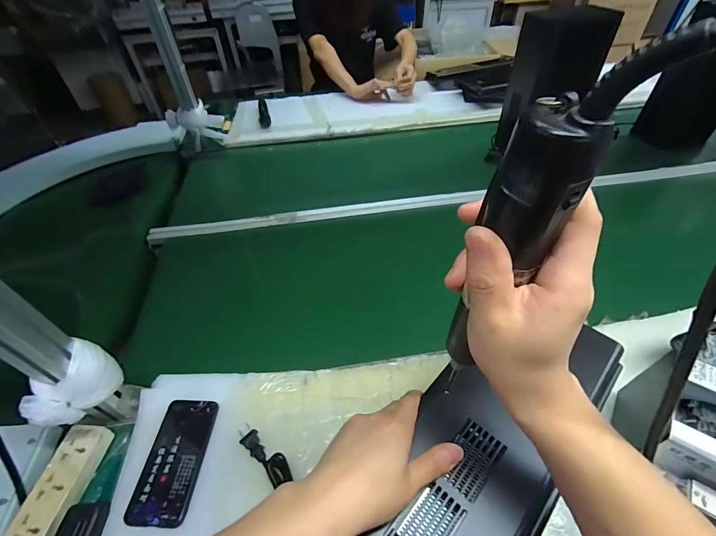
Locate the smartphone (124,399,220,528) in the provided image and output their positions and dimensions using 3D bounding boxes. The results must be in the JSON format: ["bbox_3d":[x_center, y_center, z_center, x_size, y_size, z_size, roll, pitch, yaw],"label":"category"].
[{"bbox_3d":[-0.254,0.262,0.480,0.078,0.007,0.154,1,46,4],"label":"smartphone"}]

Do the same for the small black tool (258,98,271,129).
[{"bbox_3d":[-0.342,-0.564,1.246,0.040,0.052,0.182,-13,47,-9],"label":"small black tool"}]

